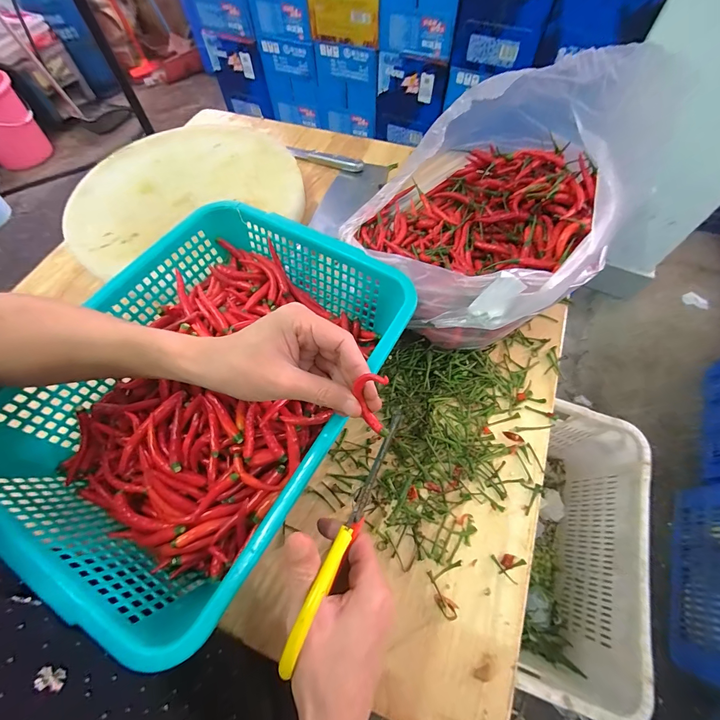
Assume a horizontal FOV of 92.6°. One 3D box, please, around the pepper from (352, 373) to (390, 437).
[{"bbox_3d":[0.009,0.033,0.253,0.025,0.063,0.014,1,46,2],"label":"pepper"}]

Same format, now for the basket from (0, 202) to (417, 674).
[{"bbox_3d":[-0.147,0.020,0.365,0.290,0.090,0.376,27,67,15],"label":"basket"}]

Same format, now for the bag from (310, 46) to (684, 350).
[{"bbox_3d":[0.151,-0.205,0.412,0.319,0.211,0.292,-35,67,-15],"label":"bag"}]

